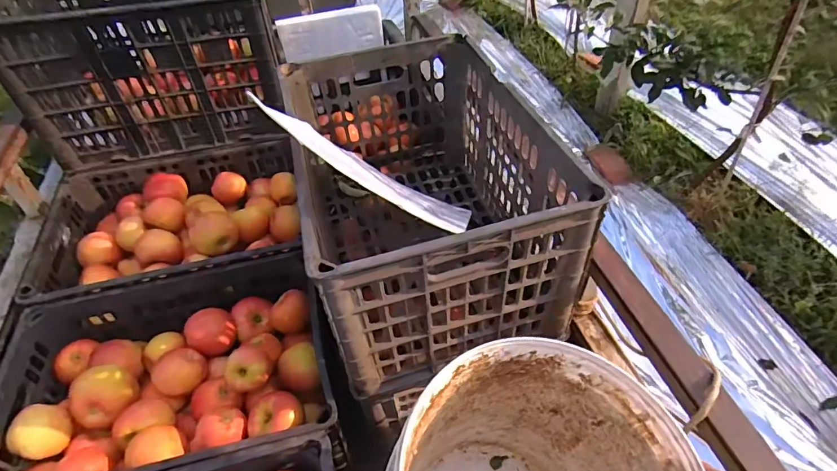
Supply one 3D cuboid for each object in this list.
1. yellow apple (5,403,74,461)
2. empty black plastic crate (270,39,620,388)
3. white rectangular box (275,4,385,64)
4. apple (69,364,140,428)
[{"bbox_3d":[-0.557,0.290,0.658,0.066,0.060,0.076,13,52,16],"label":"yellow apple"},{"bbox_3d":[-0.004,-0.074,0.728,0.327,0.300,0.498,-15,50,-8],"label":"empty black plastic crate"},{"bbox_3d":[-0.244,-0.570,1.271,0.284,0.122,0.028,-12,49,-5],"label":"white rectangular box"},{"bbox_3d":[-0.493,0.254,0.699,0.072,0.077,0.092,22,55,22],"label":"apple"}]

